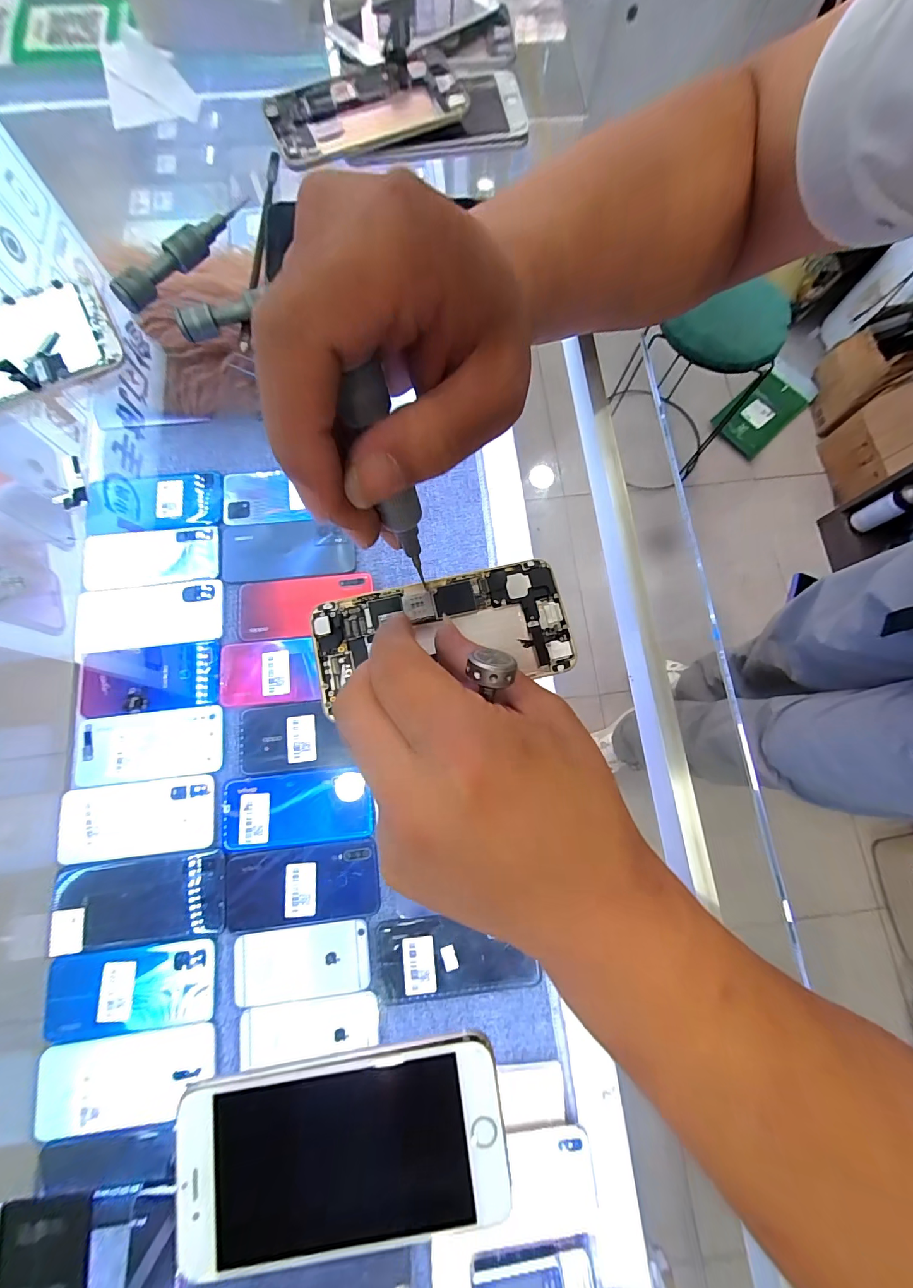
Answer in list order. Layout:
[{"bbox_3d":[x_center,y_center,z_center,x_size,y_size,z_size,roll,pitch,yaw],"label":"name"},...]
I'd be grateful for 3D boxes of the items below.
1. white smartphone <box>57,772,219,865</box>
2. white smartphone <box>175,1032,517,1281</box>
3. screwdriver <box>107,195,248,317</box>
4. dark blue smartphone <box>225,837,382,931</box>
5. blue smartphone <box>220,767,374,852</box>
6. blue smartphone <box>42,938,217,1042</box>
[{"bbox_3d":[-0.346,0.190,0.467,0.159,0.006,0.076,-5,77,-3],"label":"white smartphone"},{"bbox_3d":[-0.047,0.212,0.180,0.133,0.008,0.065,-8,78,-3],"label":"white smartphone"},{"bbox_3d":[-0.176,-0.254,0.277,0.013,0.016,0.104,36,79,6],"label":"screwdriver"},{"bbox_3d":[-0.164,0.255,0.458,0.158,0.006,0.076,-5,77,-3],"label":"dark blue smartphone"},{"bbox_3d":[-0.175,0.180,0.472,0.161,0.004,0.074,-5,77,-3],"label":"blue smartphone"},{"bbox_3d":[-0.326,0.345,0.430,0.157,0.006,0.074,-4,77,-3],"label":"blue smartphone"}]

